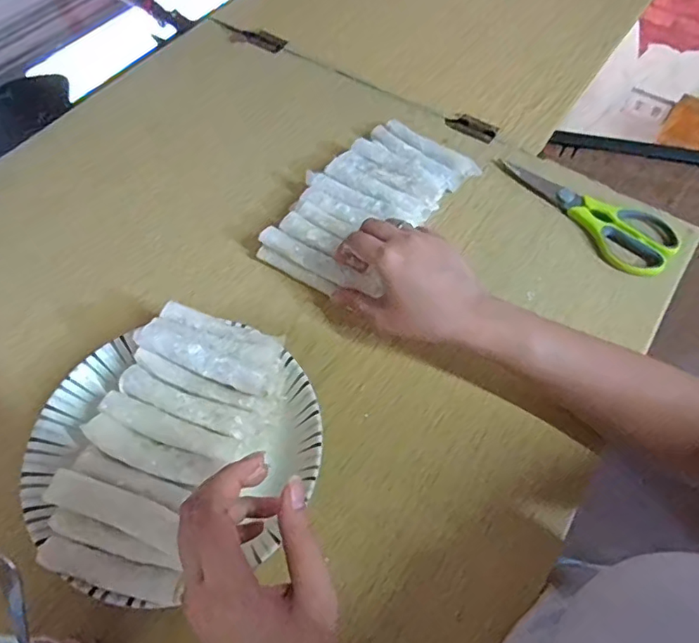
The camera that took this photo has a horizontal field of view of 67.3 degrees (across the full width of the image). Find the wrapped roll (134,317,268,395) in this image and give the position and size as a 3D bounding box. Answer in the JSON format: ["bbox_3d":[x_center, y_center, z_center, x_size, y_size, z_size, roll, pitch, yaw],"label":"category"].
[{"bbox_3d":[-0.109,0.026,0.399,0.108,0.023,0.031,21,60,13],"label":"wrapped roll"}]

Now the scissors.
[{"bbox_3d":[0.249,-0.123,0.554,0.067,0.013,0.196,-36,64,-20],"label":"scissors"}]

